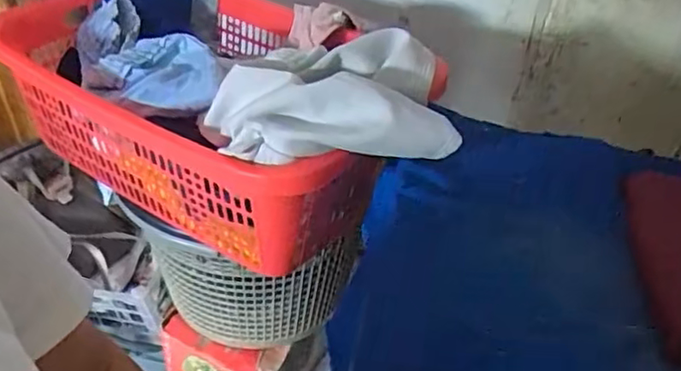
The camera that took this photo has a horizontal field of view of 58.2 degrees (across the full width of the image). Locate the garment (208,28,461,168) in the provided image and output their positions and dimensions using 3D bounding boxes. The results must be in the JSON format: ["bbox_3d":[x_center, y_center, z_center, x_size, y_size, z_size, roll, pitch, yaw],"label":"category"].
[{"bbox_3d":[-0.015,-0.097,0.728,0.272,0.108,0.186,3,39,-3],"label":"garment"}]

